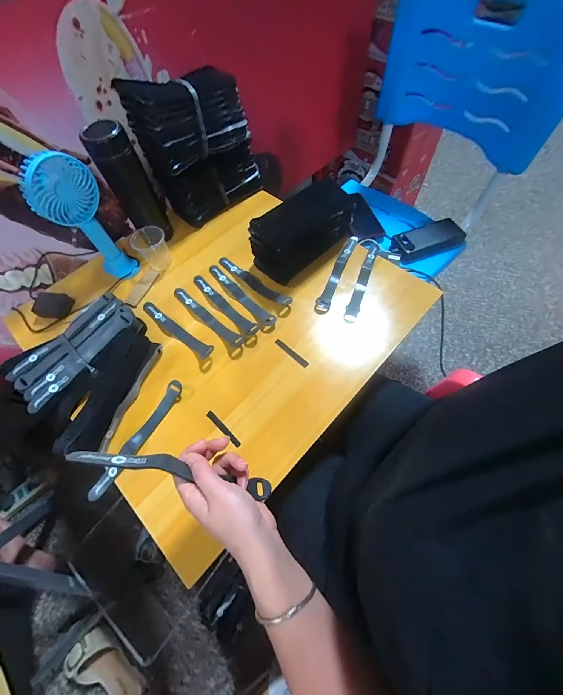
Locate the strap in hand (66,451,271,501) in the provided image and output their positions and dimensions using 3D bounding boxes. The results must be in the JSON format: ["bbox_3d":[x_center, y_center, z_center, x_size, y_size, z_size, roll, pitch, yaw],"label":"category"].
[{"bbox_3d":[-0.102,0.124,0.290,0.197,0.022,0.022,19,63,-17],"label":"strap in hand"}]

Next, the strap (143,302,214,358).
[{"bbox_3d":[-0.186,-0.033,0.505,0.177,0.015,0.024,33,73,22],"label":"strap"}]

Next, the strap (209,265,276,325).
[{"bbox_3d":[-0.078,-0.099,0.532,0.024,0.015,0.184,-40,68,-16],"label":"strap"}]

